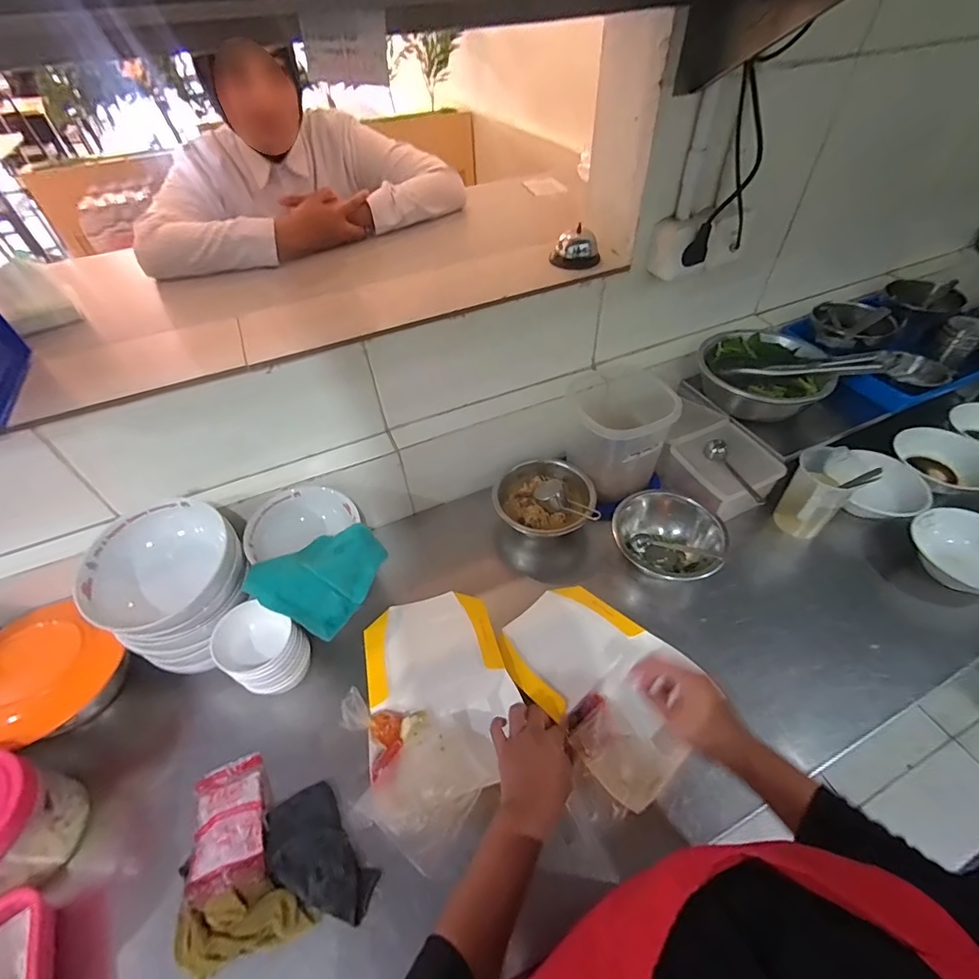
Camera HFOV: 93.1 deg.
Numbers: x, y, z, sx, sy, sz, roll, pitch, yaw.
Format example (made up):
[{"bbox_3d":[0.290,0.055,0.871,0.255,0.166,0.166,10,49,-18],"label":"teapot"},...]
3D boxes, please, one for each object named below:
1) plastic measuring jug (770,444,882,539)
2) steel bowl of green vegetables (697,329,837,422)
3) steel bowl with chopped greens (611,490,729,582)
[{"bbox_3d":[0.510,0.008,0.742,0.091,0.152,0.093,-16,49,-11],"label":"plastic measuring jug"},{"bbox_3d":[0.475,-0.197,0.827,0.203,0.080,0.198,-2,48,2],"label":"steel bowl of green vegetables"},{"bbox_3d":[0.275,0.073,0.721,0.158,0.101,0.130,22,53,21],"label":"steel bowl with chopped greens"}]

